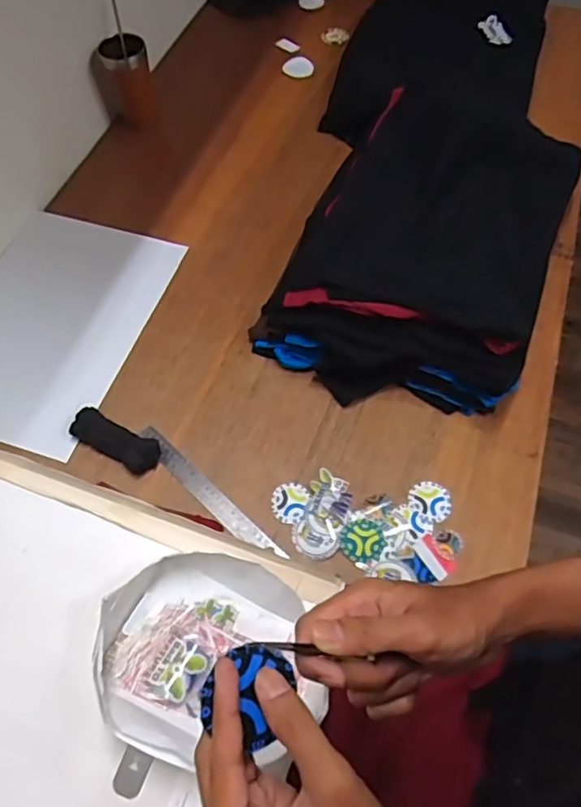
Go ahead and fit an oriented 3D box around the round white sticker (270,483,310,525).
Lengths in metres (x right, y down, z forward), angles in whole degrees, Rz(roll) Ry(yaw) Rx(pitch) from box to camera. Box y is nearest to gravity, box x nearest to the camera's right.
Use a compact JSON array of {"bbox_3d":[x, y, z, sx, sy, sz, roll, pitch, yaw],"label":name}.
[{"bbox_3d":[-0.001,0.130,0.774,0.046,0.004,0.053,21,62,12],"label":"round white sticker"}]

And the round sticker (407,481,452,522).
[{"bbox_3d":[0.181,0.127,0.765,0.055,0.004,0.051,0,62,0],"label":"round sticker"}]

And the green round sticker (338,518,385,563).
[{"bbox_3d":[0.090,0.171,0.736,0.055,0.004,0.055,0,60,0],"label":"green round sticker"}]

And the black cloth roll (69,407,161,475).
[{"bbox_3d":[-0.238,0.050,0.807,0.129,0.029,0.046,24,62,13],"label":"black cloth roll"}]

